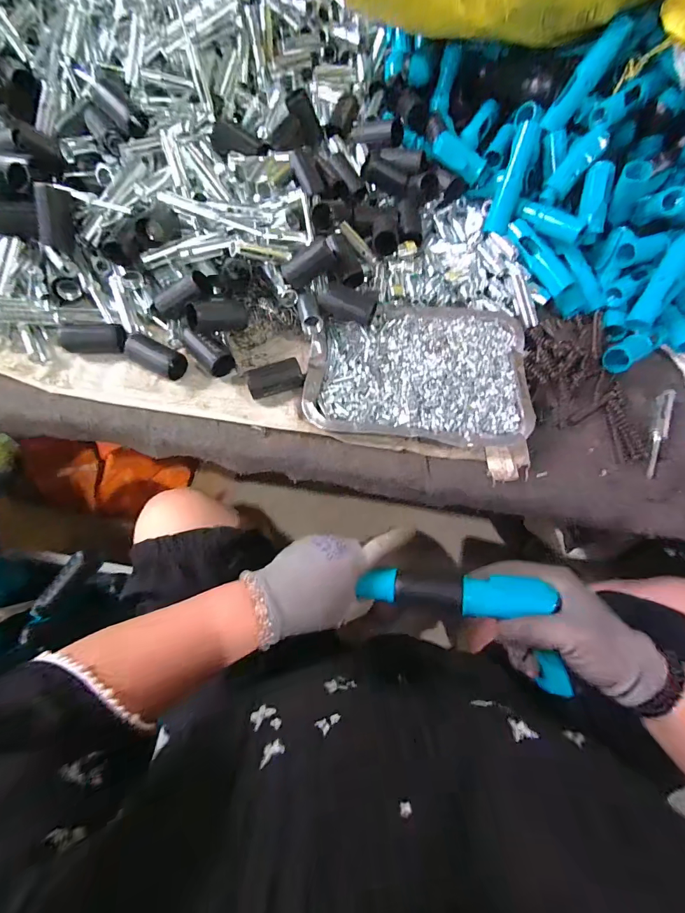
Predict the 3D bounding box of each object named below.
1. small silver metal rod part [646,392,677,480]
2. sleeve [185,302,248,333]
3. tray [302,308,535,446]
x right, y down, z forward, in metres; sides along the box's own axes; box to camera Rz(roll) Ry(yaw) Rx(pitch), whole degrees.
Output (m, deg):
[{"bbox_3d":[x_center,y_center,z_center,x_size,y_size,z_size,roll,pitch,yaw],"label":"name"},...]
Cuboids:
[{"bbox_3d":[0.368,-0.029,0.440,0.015,0.009,0.129,30,68,10],"label":"small silver metal rod part"},{"bbox_3d":[-0.139,-0.157,0.428,0.063,0.033,0.026,-13,66,-29],"label":"sleeve"},{"bbox_3d":[0.088,-0.100,0.446,0.252,0.032,0.178,2,66,-2],"label":"tray"}]

